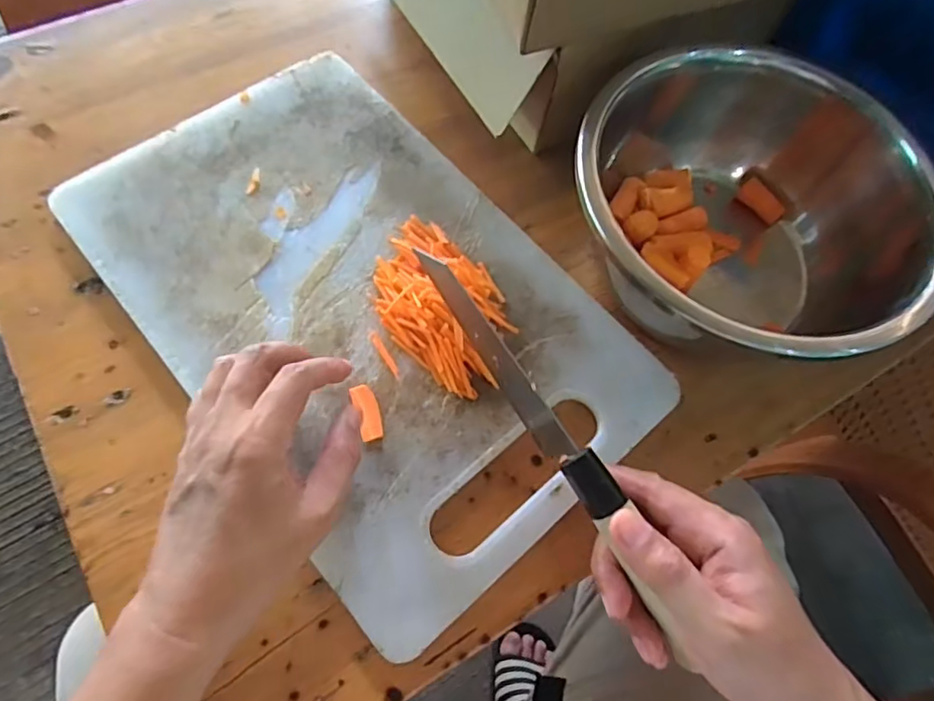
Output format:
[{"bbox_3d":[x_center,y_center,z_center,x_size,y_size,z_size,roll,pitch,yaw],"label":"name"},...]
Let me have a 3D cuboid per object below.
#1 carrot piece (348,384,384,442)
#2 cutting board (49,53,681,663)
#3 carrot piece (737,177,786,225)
[{"bbox_3d":[-0.062,0.038,0.366,0.014,0.007,0.036,-19,70,-13],"label":"carrot piece"},{"bbox_3d":[-0.072,-0.044,0.407,0.253,0.020,0.401,-38,75,-18],"label":"cutting board"},{"bbox_3d":[0.235,-0.120,0.468,0.012,0.013,0.040,-30,73,-16],"label":"carrot piece"}]

